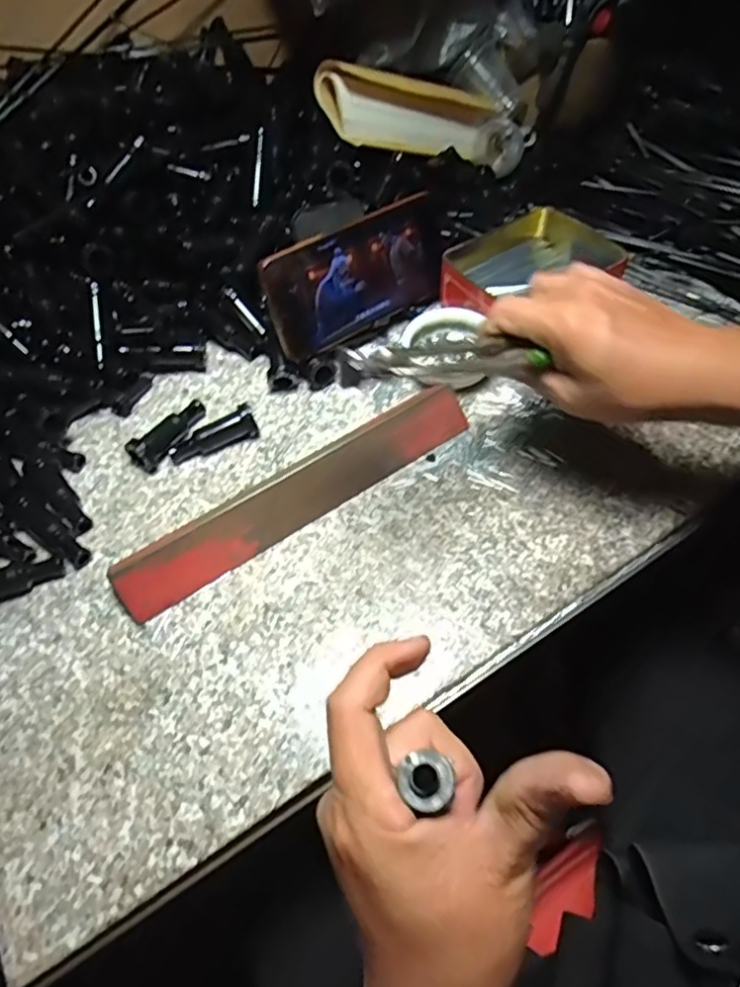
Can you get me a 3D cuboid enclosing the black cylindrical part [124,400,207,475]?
[{"bbox_3d":[-0.144,-0.046,0.442,0.022,0.024,0.068,28,61,22],"label":"black cylindrical part"}]

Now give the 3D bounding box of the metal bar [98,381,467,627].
[{"bbox_3d":[-0.043,0.000,0.400,0.253,0.027,0.026,-31,58,-16],"label":"metal bar"}]

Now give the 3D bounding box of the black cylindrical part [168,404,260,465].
[{"bbox_3d":[-0.114,-0.040,0.440,0.065,0.019,0.017,-26,57,-13],"label":"black cylindrical part"}]

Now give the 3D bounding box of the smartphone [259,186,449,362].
[{"bbox_3d":[-0.004,-0.172,0.477,0.171,0.082,0.013,-33,37,-24],"label":"smartphone"}]

